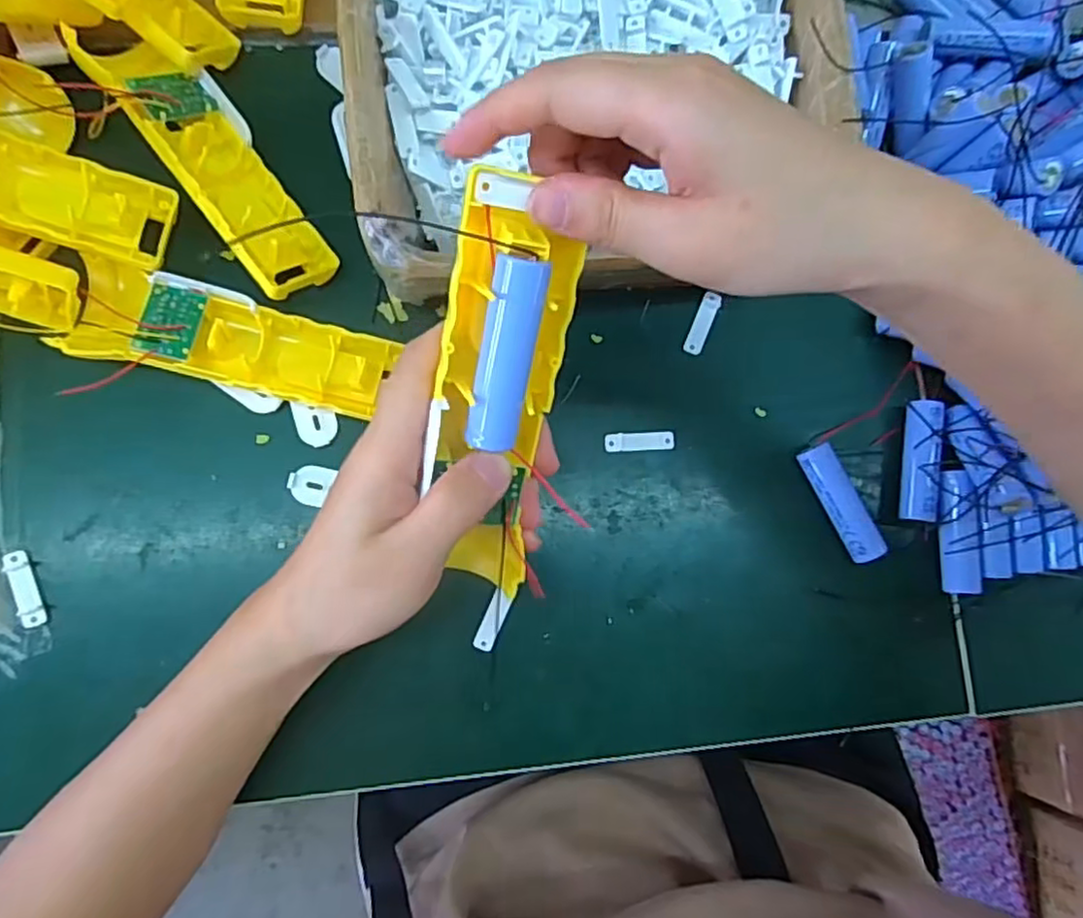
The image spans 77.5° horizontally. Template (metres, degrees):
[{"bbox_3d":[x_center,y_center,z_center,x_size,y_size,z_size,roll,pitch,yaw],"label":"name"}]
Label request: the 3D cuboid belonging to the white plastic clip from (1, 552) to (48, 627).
[{"bbox_3d":[-0.249,0.063,0.325,0.009,0.005,0.038,-21,85,-7],"label":"white plastic clip"}]

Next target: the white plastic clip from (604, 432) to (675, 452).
[{"bbox_3d":[0.053,-0.009,0.362,0.038,0.004,0.010,-3,83,-6],"label":"white plastic clip"}]

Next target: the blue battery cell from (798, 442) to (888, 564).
[{"bbox_3d":[0.159,0.024,0.362,0.018,0.018,0.064,-25,85,-8],"label":"blue battery cell"}]

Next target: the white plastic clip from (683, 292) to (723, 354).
[{"bbox_3d":[0.090,-0.076,0.373,0.012,0.004,0.037,22,81,-2],"label":"white plastic clip"}]

